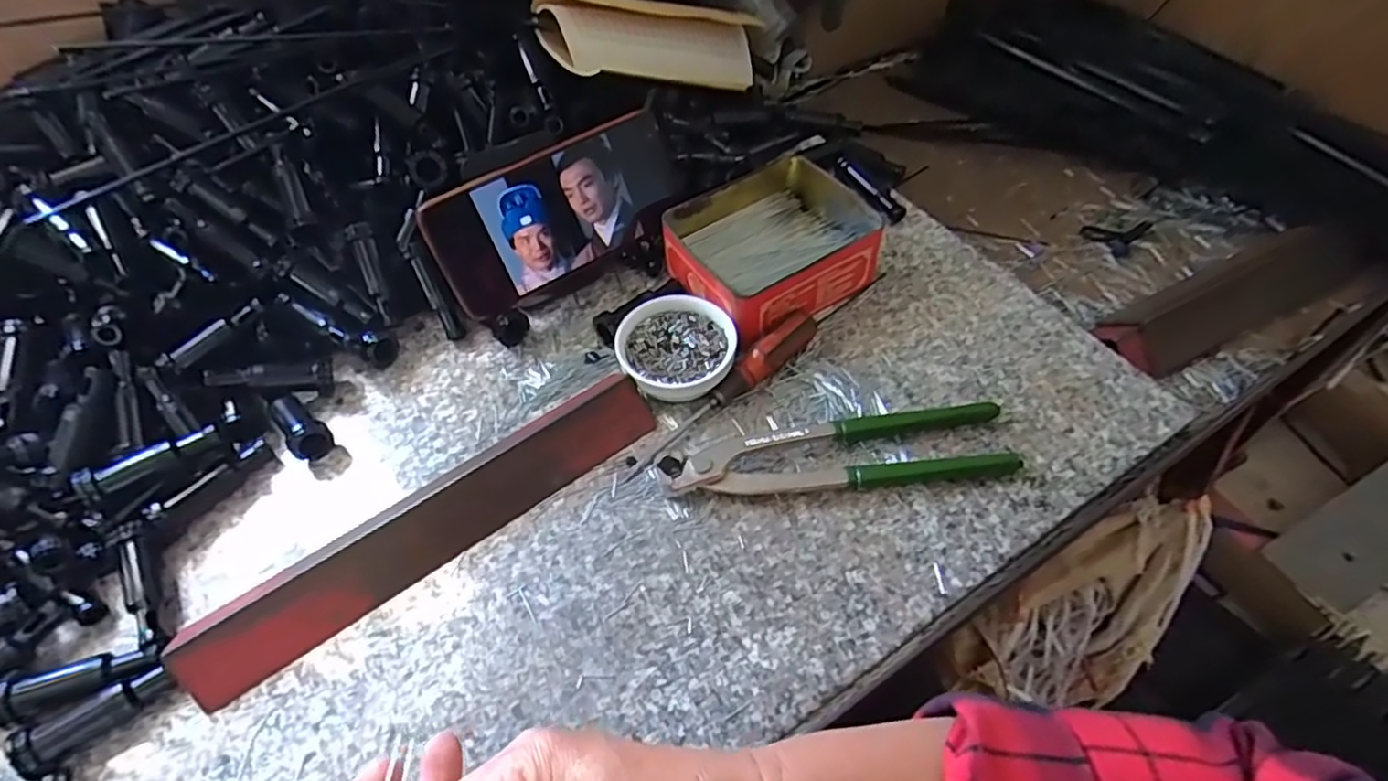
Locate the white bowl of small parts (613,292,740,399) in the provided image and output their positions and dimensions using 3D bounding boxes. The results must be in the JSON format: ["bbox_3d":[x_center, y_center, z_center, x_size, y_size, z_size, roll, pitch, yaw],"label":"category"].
[{"bbox_3d":[-0.011,-0.026,0.427,0.071,0.024,0.069,-2,54,2],"label":"white bowl of small parts"}]

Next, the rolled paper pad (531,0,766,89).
[{"bbox_3d":[-0.016,-0.277,0.544,0.219,0.048,0.067,-22,57,-42],"label":"rolled paper pad"}]

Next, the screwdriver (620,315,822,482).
[{"bbox_3d":[0.021,0.003,0.405,0.021,0.026,0.146,36,63,26],"label":"screwdriver"}]

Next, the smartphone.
[{"bbox_3d":[-0.085,-0.115,0.446,0.168,0.081,0.010,-31,29,-17],"label":"smartphone"}]

